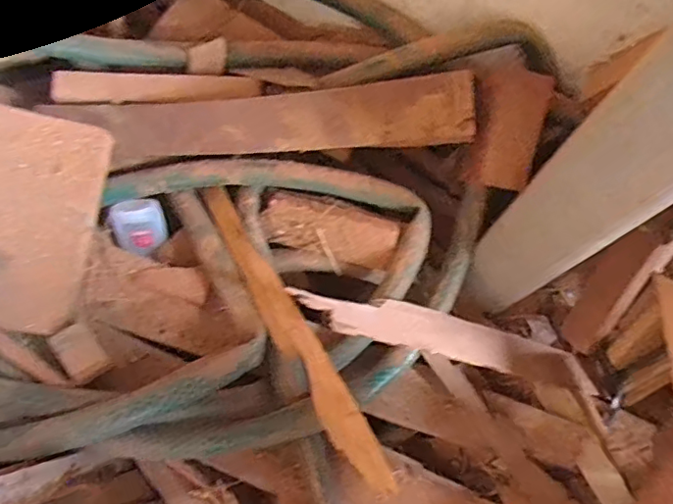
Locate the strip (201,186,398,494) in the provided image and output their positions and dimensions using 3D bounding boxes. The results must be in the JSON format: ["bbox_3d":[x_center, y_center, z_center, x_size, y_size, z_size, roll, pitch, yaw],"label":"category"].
[{"bbox_3d":[-0.034,0.044,0.367,0.023,0.013,0.239,-31,63,-7],"label":"strip"}]

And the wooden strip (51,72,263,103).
[{"bbox_3d":[-0.128,-0.119,0.405,0.144,0.010,0.023,-2,75,0],"label":"wooden strip"}]

